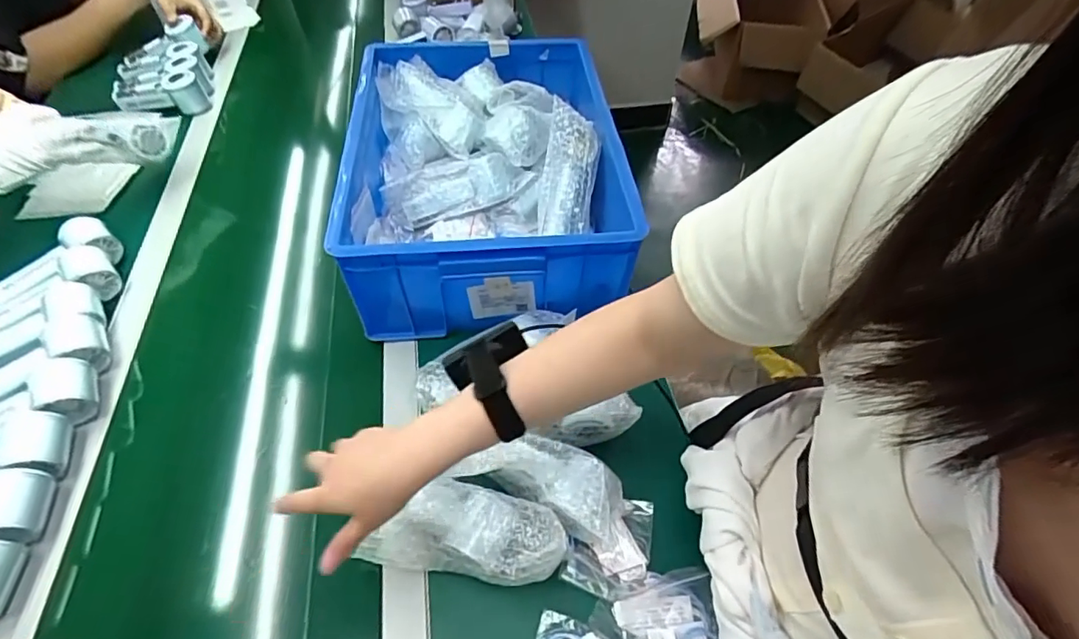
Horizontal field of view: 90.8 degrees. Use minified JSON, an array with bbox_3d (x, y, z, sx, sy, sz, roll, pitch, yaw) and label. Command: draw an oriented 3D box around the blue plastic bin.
[{"bbox_3d":[-0.070,-0.208,0.756,0.361,0.157,0.460,-4,52,-6],"label":"blue plastic bin"}]

